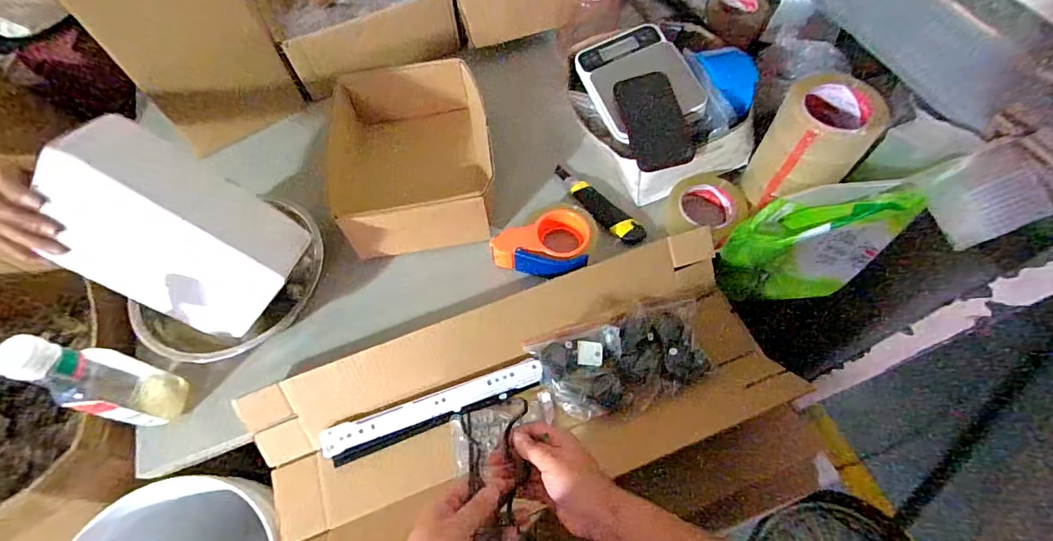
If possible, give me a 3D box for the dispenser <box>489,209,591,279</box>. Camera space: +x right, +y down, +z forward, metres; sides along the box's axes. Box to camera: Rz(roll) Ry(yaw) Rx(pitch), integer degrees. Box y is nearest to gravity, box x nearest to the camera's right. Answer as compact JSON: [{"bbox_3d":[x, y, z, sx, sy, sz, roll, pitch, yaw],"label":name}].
[{"bbox_3d":[0.023,-0.039,0.682,0.132,0.045,0.094,7,62,6],"label":"dispenser"}]

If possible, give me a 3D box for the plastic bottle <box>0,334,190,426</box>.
[{"bbox_3d":[-0.482,0.125,0.530,0.065,0.214,0.075,15,64,10],"label":"plastic bottle"}]

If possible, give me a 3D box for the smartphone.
[{"bbox_3d":[0.186,-0.222,0.689,0.082,0.010,0.158,-12,70,5],"label":"smartphone"}]

